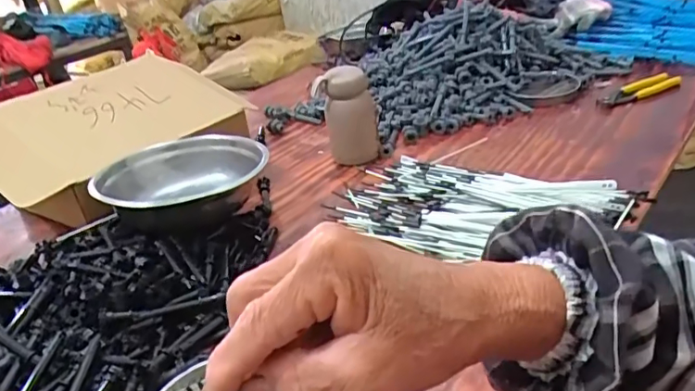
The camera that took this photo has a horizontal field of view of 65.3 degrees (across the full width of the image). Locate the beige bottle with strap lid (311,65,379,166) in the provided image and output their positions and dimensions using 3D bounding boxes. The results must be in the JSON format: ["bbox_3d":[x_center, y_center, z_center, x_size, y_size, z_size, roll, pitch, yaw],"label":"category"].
[{"bbox_3d":[-0.001,-0.123,0.854,0.091,0.153,0.065,-8,32,0],"label":"beige bottle with strap lid"}]

